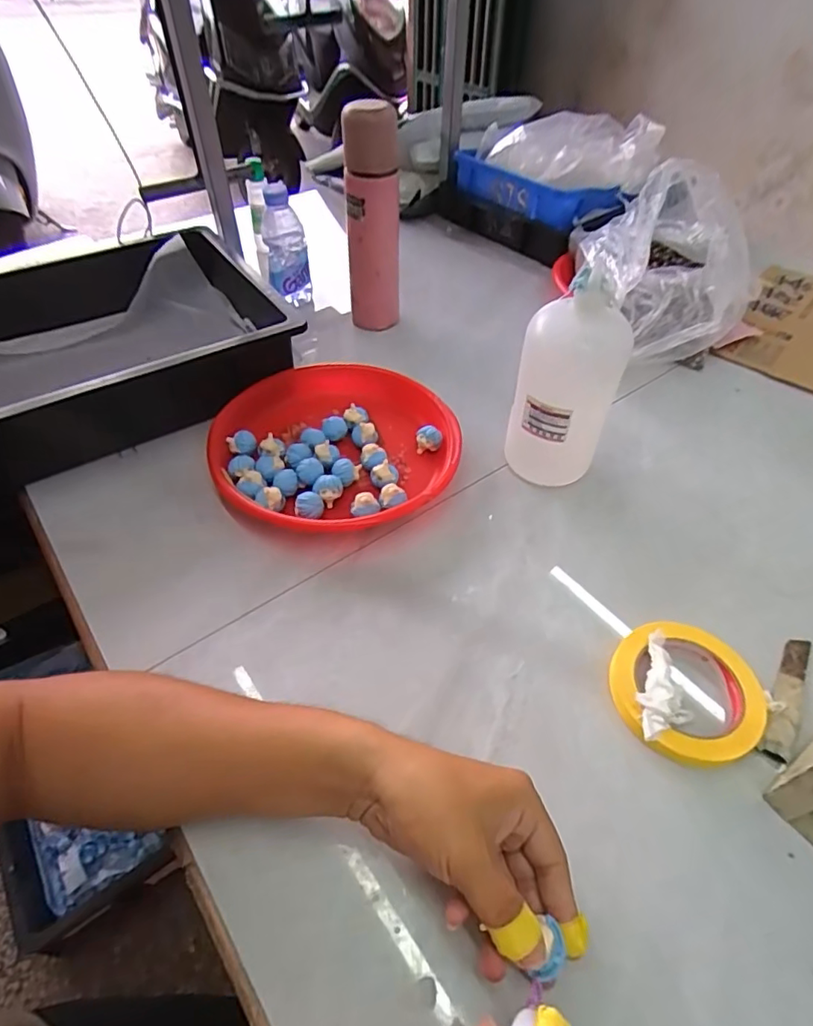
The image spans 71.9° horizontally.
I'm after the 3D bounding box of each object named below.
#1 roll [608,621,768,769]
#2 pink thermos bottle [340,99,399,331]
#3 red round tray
[{"bbox_3d":[0.214,0.135,0.431,0.108,0.027,0.108,-1,48,1],"label":"roll"},{"bbox_3d":[-0.042,-0.346,0.702,0.067,0.263,0.059,-2,48,-1],"label":"pink thermos bottle"},{"bbox_3d":[-0.075,-0.069,0.598,0.241,0.044,0.241,-1,48,1],"label":"red round tray"}]

